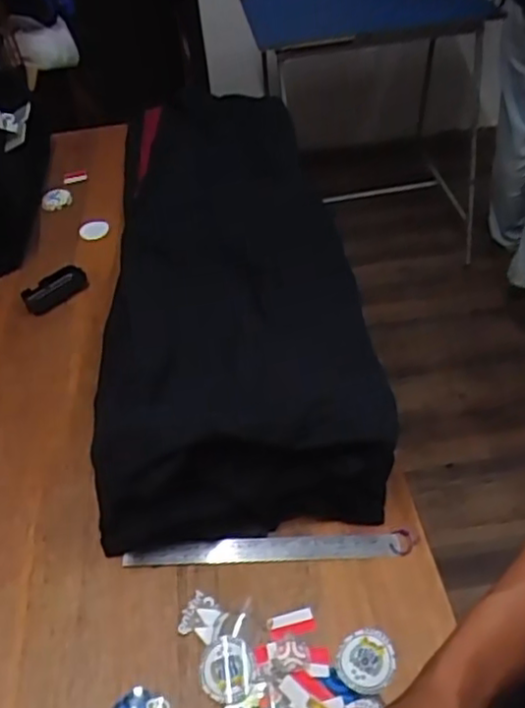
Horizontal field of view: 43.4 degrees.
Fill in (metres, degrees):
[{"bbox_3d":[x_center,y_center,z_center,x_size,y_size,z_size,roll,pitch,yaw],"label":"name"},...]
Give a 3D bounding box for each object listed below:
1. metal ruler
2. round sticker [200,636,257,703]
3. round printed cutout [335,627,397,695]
[{"bbox_3d":[0.000,0.232,0.787,0.320,0.009,0.032,-3,57,1],"label":"metal ruler"},{"bbox_3d":[-0.037,0.331,0.695,0.057,0.009,0.060,-3,45,3],"label":"round sticker"},{"bbox_3d":[0.109,0.321,0.694,0.059,0.004,0.065,10,47,15],"label":"round printed cutout"}]

